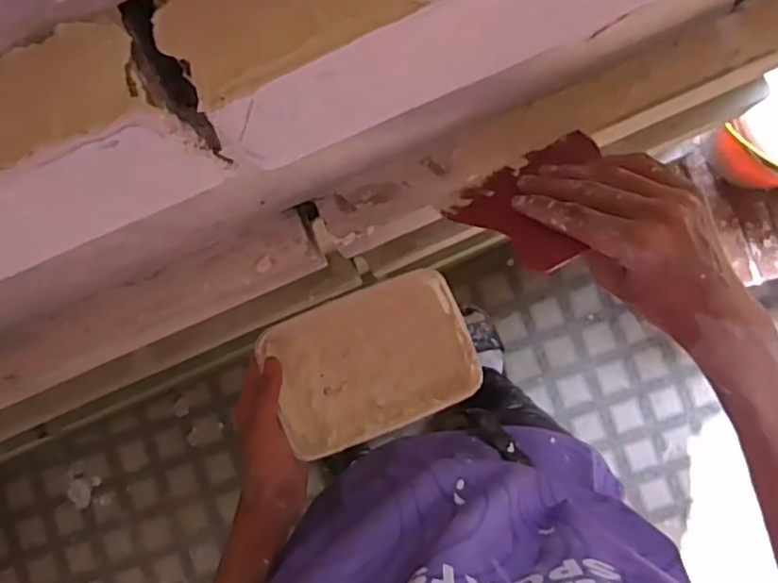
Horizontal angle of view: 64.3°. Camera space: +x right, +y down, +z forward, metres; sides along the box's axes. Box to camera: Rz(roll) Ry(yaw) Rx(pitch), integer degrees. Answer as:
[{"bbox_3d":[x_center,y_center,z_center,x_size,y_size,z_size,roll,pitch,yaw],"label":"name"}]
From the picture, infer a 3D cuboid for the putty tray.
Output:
[{"bbox_3d":[-0.014,0.056,0.519,0.161,0.041,0.117,-24,86,2],"label":"putty tray"}]

